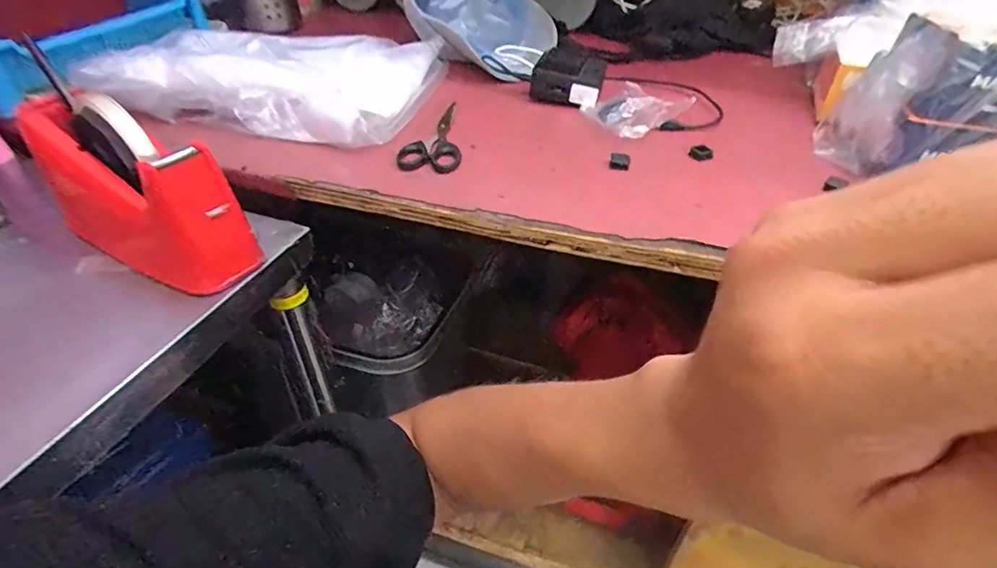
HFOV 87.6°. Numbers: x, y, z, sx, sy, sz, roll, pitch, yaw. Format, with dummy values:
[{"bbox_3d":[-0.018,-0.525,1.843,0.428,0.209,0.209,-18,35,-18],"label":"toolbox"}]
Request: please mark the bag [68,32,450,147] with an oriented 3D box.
[{"bbox_3d":[-0.221,-0.234,0.567,0.271,0.061,0.223,8,41,9],"label":"bag"}]

